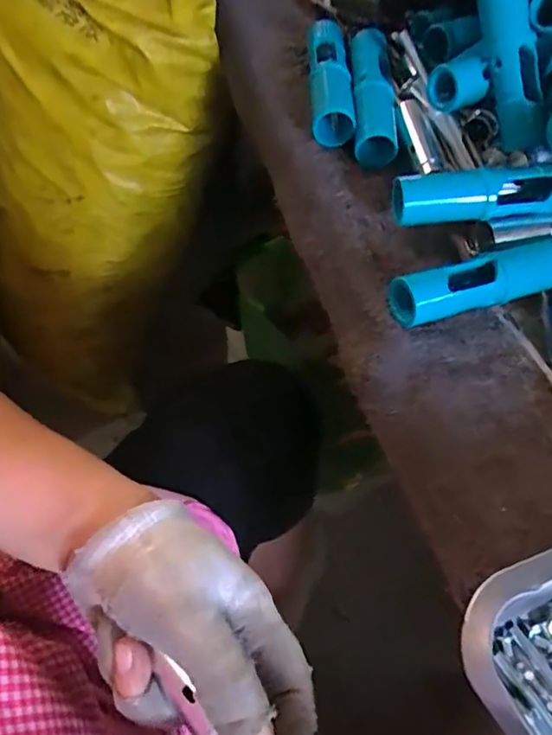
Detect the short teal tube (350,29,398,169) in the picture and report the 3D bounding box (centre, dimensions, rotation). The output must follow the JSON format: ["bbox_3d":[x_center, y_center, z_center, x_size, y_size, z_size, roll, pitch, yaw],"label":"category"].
[{"bbox_3d":[0.071,-0.198,0.408,0.028,0.026,0.119,3,61,-1],"label":"short teal tube"}]

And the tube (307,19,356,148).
[{"bbox_3d":[0.040,-0.219,0.422,0.031,0.025,0.117,2,61,-2],"label":"tube"}]

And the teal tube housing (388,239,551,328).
[{"bbox_3d":[0.128,-0.052,0.338,0.125,0.024,0.029,-19,63,-13],"label":"teal tube housing"}]

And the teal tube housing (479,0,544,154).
[{"bbox_3d":[0.151,-0.201,0.363,0.024,0.118,0.022,-26,22,-16],"label":"teal tube housing"}]

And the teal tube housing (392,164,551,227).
[{"bbox_3d":[0.138,-0.110,0.358,0.127,0.036,0.031,-5,61,-6],"label":"teal tube housing"}]

